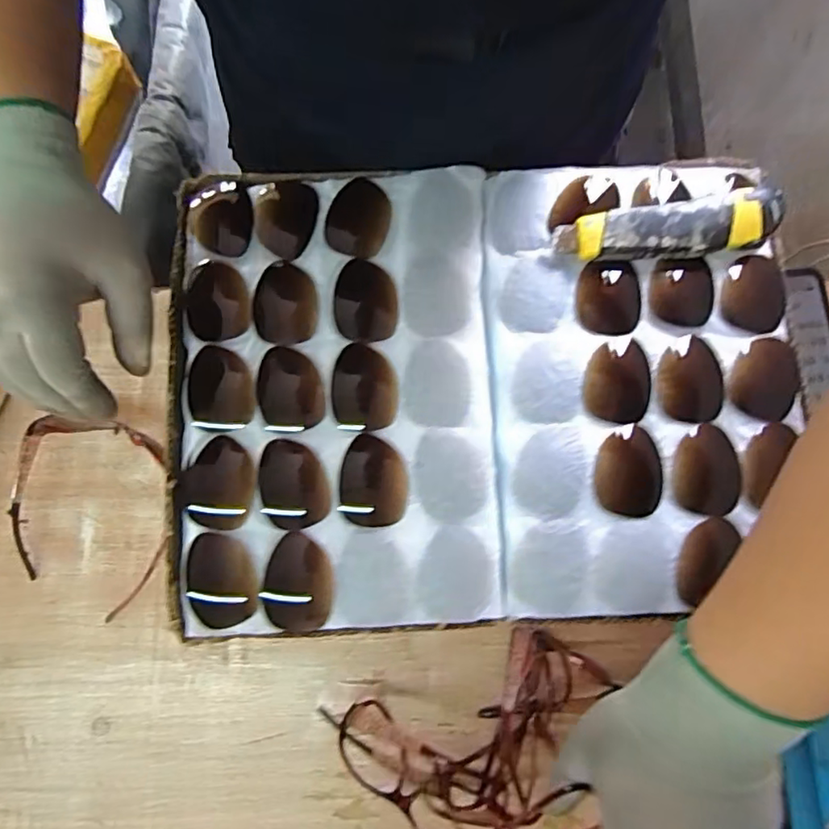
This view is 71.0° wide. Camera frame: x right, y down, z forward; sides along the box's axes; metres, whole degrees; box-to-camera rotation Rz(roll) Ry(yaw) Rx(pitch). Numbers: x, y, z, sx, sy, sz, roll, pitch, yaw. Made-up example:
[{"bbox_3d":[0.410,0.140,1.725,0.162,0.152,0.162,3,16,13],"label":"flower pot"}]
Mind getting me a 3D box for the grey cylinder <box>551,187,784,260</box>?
[{"bbox_3d":[0.174,-0.126,0.404,0.150,0.025,0.040,-11,79,-2],"label":"grey cylinder"}]

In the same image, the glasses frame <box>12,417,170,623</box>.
[{"bbox_3d":[-0.269,0.079,0.481,0.144,0.040,0.147,24,80,5],"label":"glasses frame"}]

